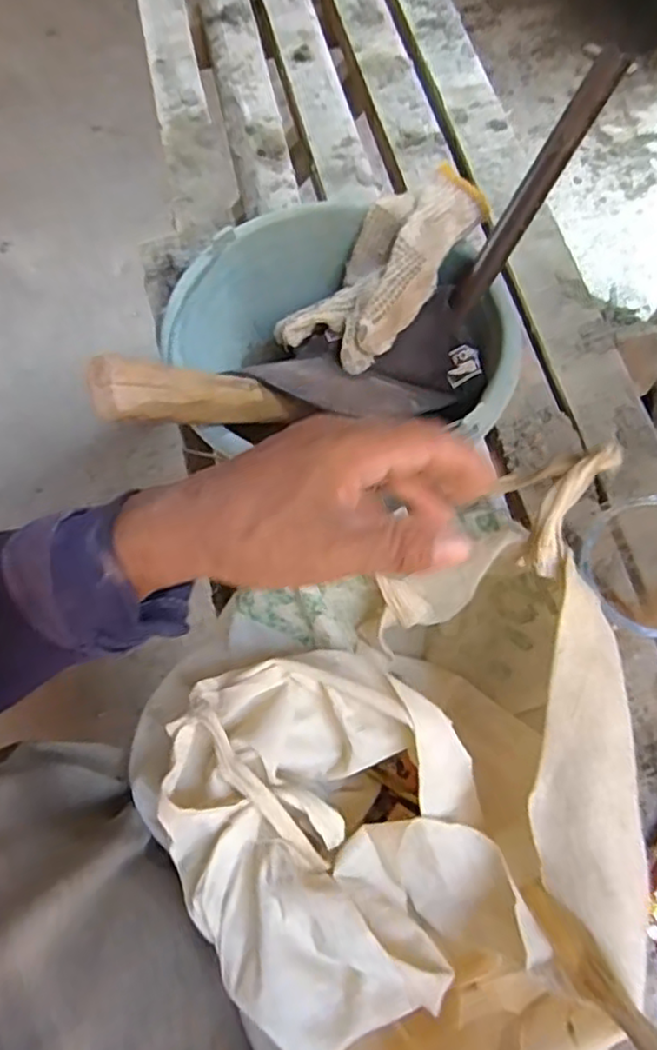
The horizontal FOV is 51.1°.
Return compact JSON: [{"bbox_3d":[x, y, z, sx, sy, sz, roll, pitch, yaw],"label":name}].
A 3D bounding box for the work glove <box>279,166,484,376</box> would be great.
[{"bbox_3d":[0.042,-0.191,0.509,0.090,0.052,0.175,29,69,14],"label":"work glove"}]

